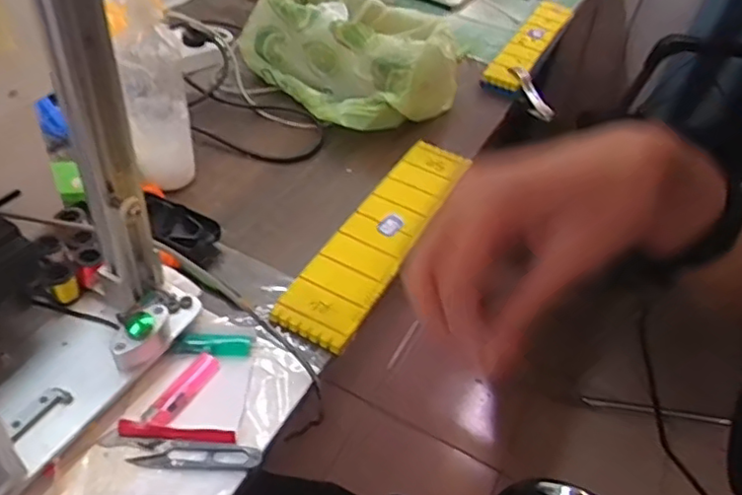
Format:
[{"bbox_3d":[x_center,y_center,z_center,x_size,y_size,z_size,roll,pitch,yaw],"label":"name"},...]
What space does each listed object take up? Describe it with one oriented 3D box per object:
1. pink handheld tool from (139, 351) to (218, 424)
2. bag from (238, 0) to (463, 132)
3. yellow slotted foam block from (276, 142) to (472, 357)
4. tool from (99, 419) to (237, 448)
[{"bbox_3d":[-0.160,0.120,0.517,0.024,0.008,0.079,24,48,16],"label":"pink handheld tool"},{"bbox_3d":[-0.033,-0.275,0.844,0.199,0.108,0.275,-31,56,-31],"label":"bag"},{"bbox_3d":[0.016,-0.022,0.674,0.081,0.024,0.329,23,47,15],"label":"yellow slotted foam block"},{"bbox_3d":[-0.164,0.152,0.490,0.105,0.008,0.016,5,45,-2],"label":"tool"}]

